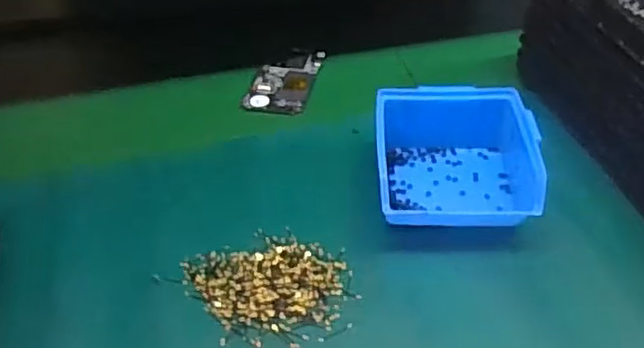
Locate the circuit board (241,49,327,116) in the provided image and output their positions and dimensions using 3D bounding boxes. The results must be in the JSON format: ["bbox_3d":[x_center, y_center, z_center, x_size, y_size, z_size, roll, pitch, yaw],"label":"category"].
[{"bbox_3d":[-0.039,-0.103,0.731,0.065,0.006,0.121,7,41,11],"label":"circuit board"}]

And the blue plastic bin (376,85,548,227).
[{"bbox_3d":[0.110,-0.010,0.564,0.125,0.068,0.132,0,40,2],"label":"blue plastic bin"}]

